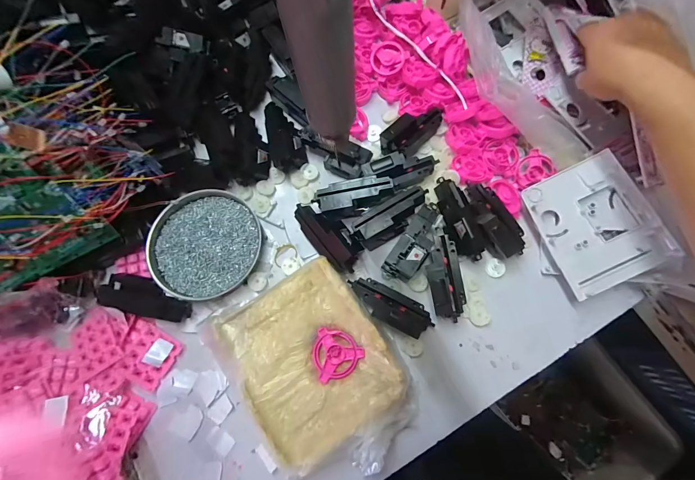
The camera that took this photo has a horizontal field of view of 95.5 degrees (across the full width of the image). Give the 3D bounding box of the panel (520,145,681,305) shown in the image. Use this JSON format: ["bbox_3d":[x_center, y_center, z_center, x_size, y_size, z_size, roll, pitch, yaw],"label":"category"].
[{"bbox_3d":[0.290,-0.020,0.373,0.116,0.018,0.143,-21,76,5],"label":"panel"}]

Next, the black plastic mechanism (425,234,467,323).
[{"bbox_3d":[0.109,0.044,0.370,0.040,0.036,0.100,-10,77,-2],"label":"black plastic mechanism"}]

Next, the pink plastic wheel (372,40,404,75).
[{"bbox_3d":[0.056,-0.258,0.448,0.047,0.012,0.047,0,87,3],"label":"pink plastic wheel"}]

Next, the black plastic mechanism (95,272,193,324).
[{"bbox_3d":[-0.234,0.069,0.370,0.098,0.015,0.042,21,79,-9],"label":"black plastic mechanism"}]

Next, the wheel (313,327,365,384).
[{"bbox_3d":[-0.011,0.123,0.351,0.054,0.005,0.055,-18,78,-3],"label":"wheel"}]

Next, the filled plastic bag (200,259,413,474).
[{"bbox_3d":[-0.034,0.136,0.347,0.152,0.039,0.208,-36,80,-6],"label":"filled plastic bag"}]

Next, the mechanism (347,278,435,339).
[{"bbox_3d":[0.048,0.077,0.362,0.098,0.034,0.038,27,80,6],"label":"mechanism"}]

